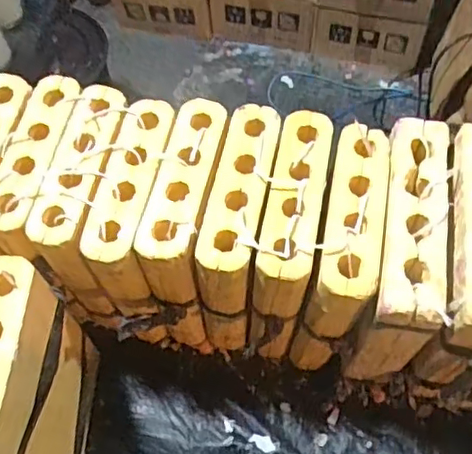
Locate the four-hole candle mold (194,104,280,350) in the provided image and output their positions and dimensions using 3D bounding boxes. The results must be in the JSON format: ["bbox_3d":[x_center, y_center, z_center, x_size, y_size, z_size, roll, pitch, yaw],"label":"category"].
[{"bbox_3d":[0.006,0.005,0.566,0.050,0.171,0.160,10,61,7],"label":"four-hole candle mold"}]

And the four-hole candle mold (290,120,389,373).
[{"bbox_3d":[0.099,0.033,0.565,0.056,0.194,0.160,14,62,10],"label":"four-hole candle mold"}]

